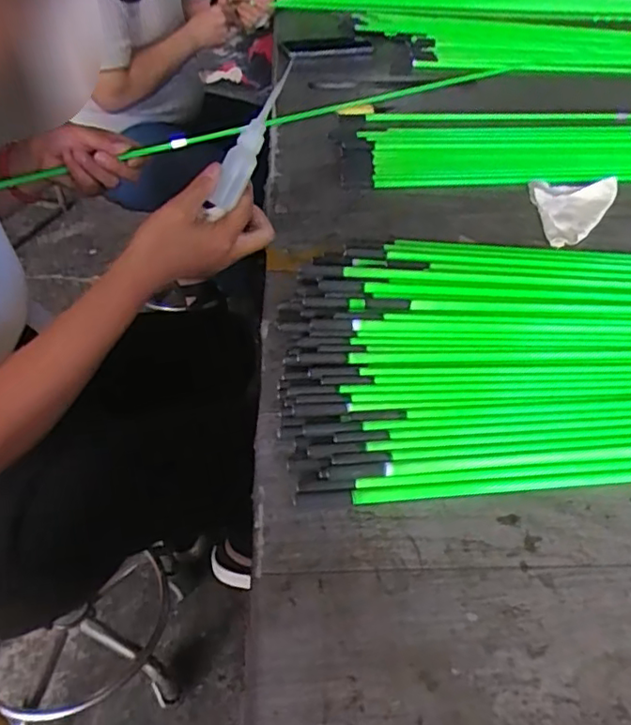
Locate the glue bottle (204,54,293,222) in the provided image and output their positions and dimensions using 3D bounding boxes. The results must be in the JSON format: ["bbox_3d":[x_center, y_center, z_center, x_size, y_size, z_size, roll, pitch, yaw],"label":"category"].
[{"bbox_3d":[-0.061,-0.203,0.551,0.028,0.145,0.032,36,13,31],"label":"glue bottle"}]

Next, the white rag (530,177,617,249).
[{"bbox_3d":[0.280,-0.179,0.668,0.082,0.013,0.161,27,49,24],"label":"white rag"}]

